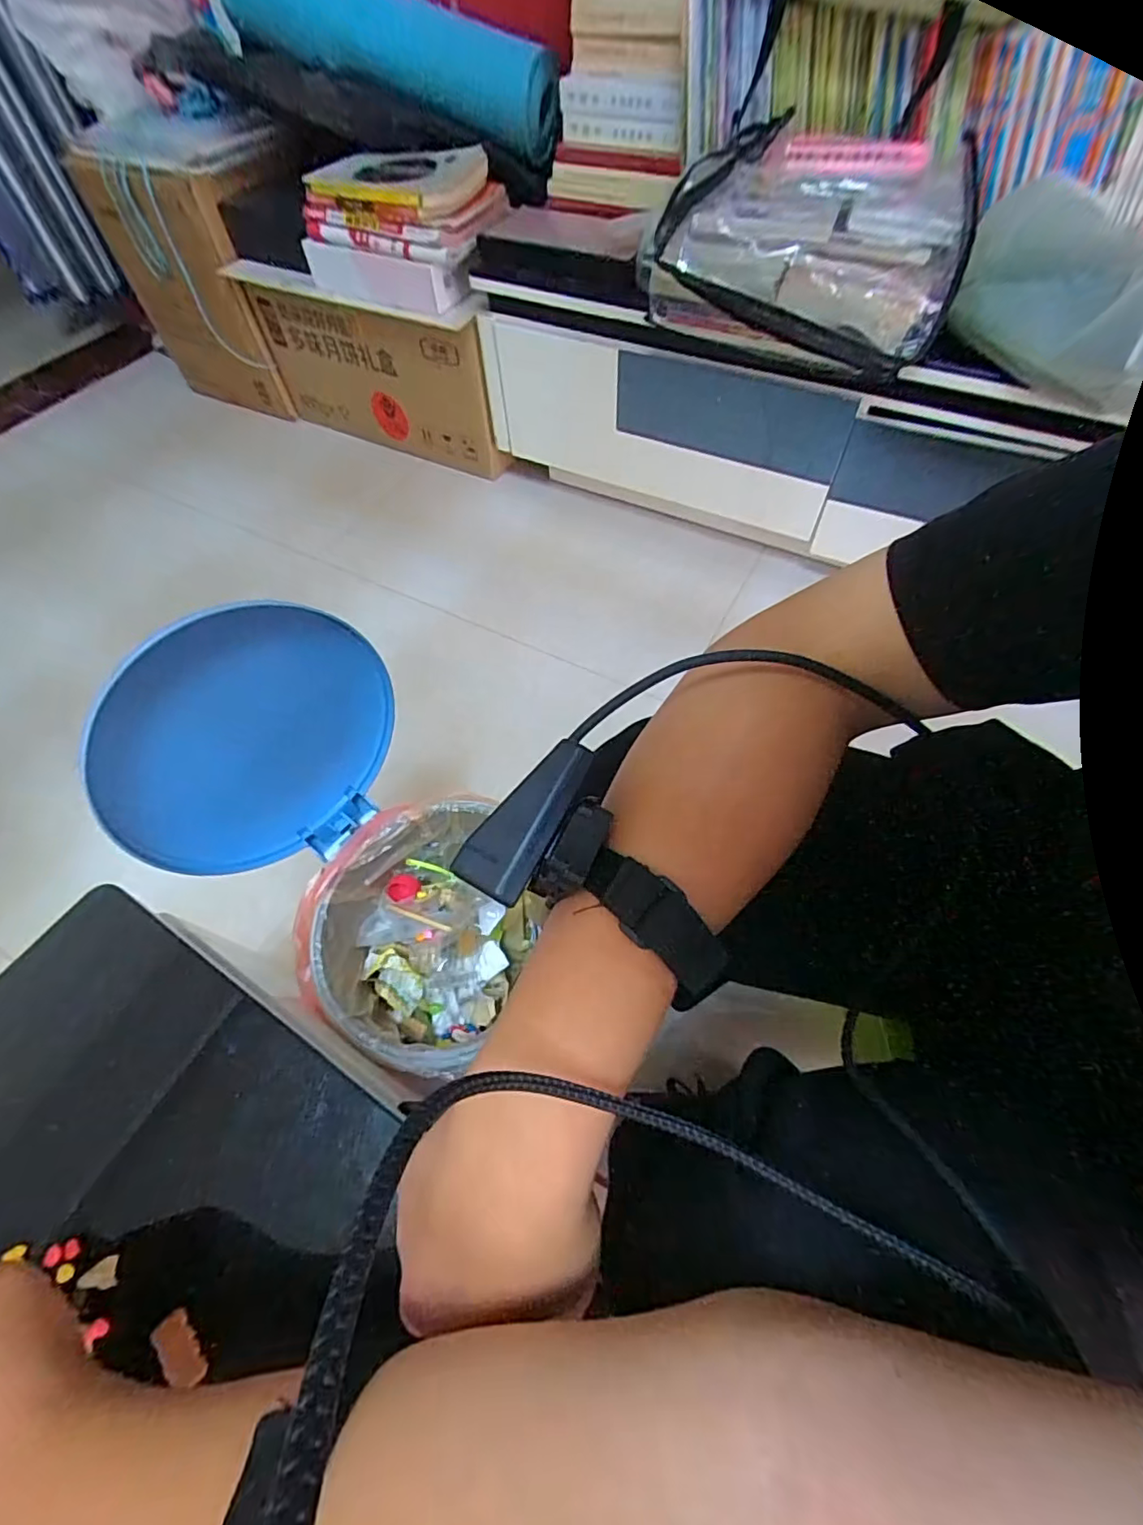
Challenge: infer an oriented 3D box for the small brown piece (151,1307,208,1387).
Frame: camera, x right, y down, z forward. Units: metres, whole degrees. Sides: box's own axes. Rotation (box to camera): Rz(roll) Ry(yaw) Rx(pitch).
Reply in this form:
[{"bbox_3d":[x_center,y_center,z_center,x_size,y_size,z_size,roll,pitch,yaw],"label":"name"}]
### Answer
[{"bbox_3d":[-0.189,0.282,0.271,0.014,0.008,0.029,-37,65,-17],"label":"small brown piece"}]

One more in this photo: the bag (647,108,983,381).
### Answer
[{"bbox_3d":[0.312,-0.688,0.754,0.365,0.152,0.259,15,60,10],"label":"bag"}]

